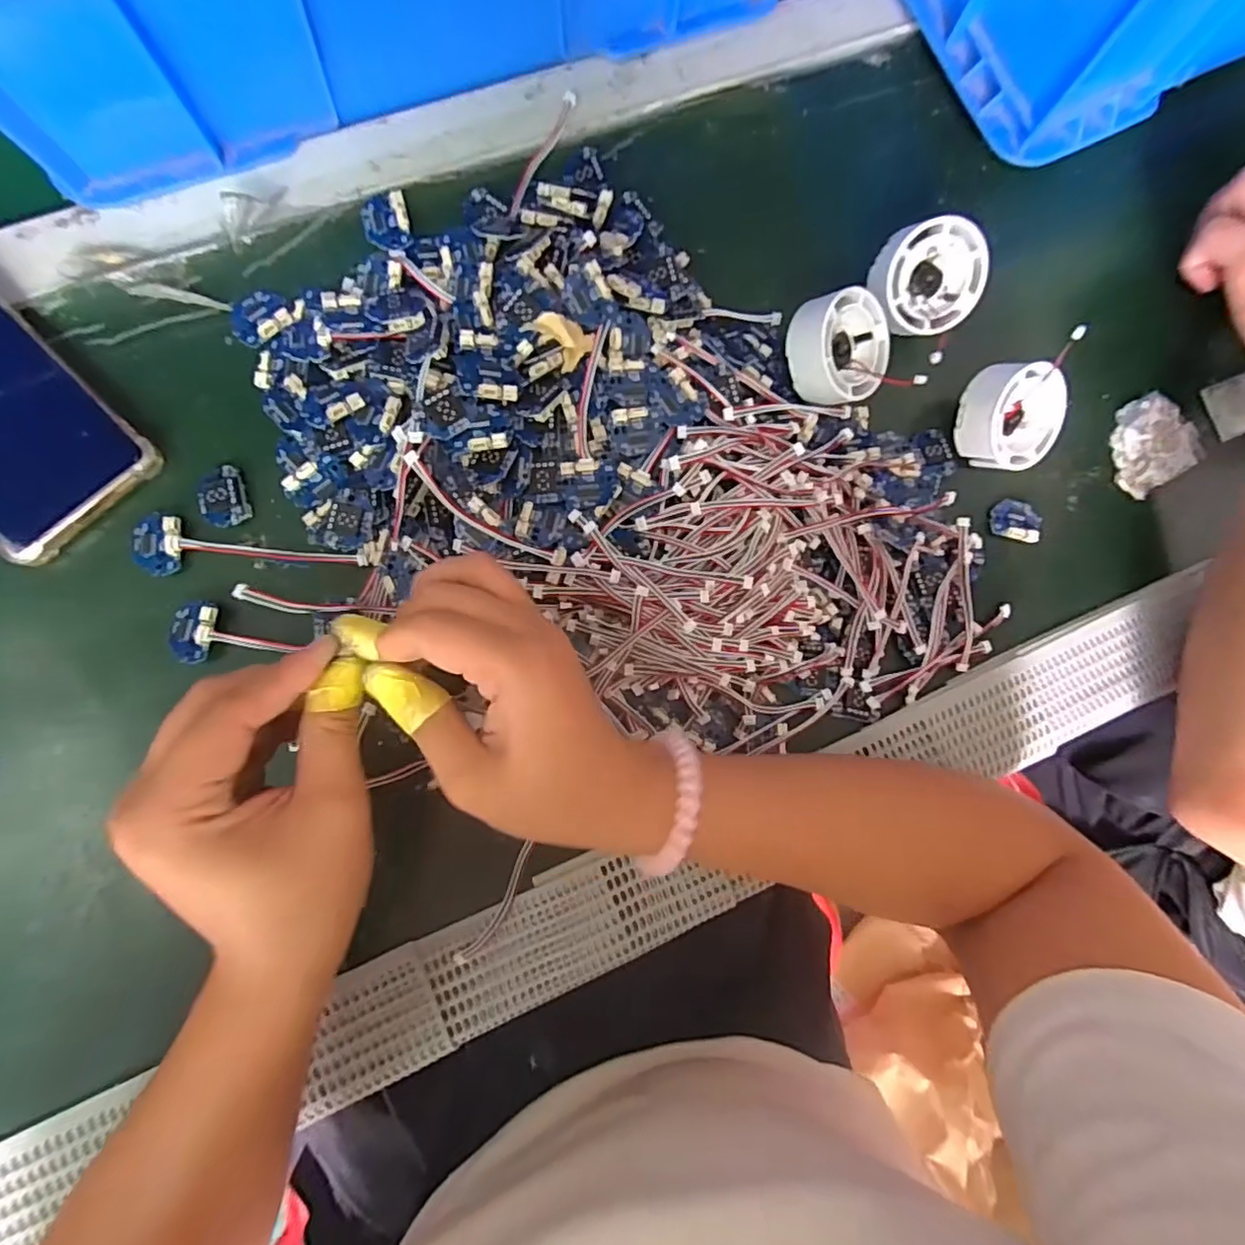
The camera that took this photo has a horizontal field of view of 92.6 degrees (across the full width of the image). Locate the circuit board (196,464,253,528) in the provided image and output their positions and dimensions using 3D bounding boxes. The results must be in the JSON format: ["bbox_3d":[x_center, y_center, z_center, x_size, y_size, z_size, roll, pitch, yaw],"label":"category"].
[{"bbox_3d":[-0.196,-0.060,0.292,0.024,0.006,0.028,-25,86,-8],"label":"circuit board"}]

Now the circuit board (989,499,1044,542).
[{"bbox_3d":[0.226,-0.059,0.341,0.027,0.006,0.024,12,82,-4],"label":"circuit board"}]

